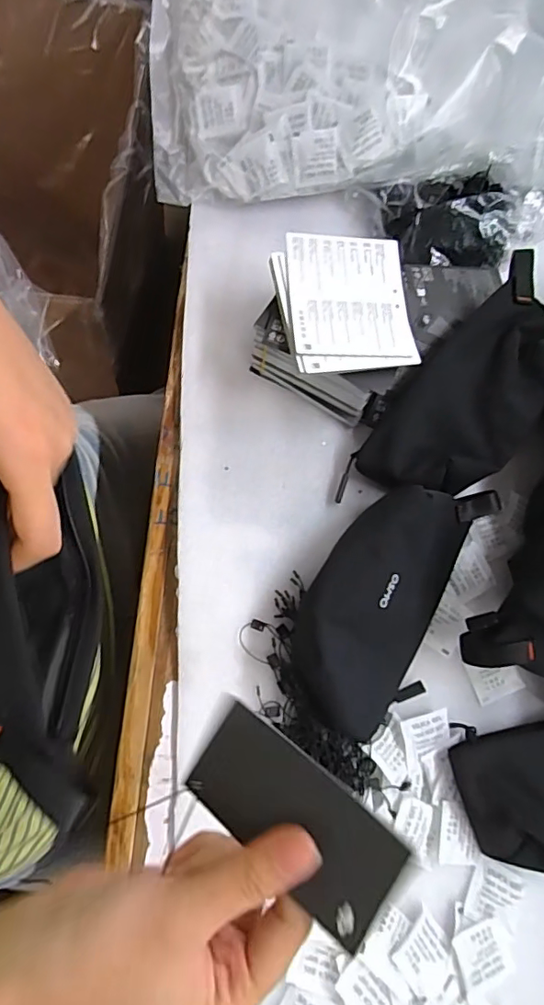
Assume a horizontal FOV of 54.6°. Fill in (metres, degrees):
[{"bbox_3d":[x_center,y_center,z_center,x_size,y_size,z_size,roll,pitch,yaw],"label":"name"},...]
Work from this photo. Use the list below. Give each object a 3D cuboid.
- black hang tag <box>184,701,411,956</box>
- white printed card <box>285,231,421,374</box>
[{"bbox_3d":[0.007,0.123,0.205,0.085,0.007,0.046,32,99,24],"label":"black hang tag"},{"bbox_3d":[0.058,-0.150,0.395,0.092,0.006,0.109,-3,77,-13],"label":"white printed card"}]

